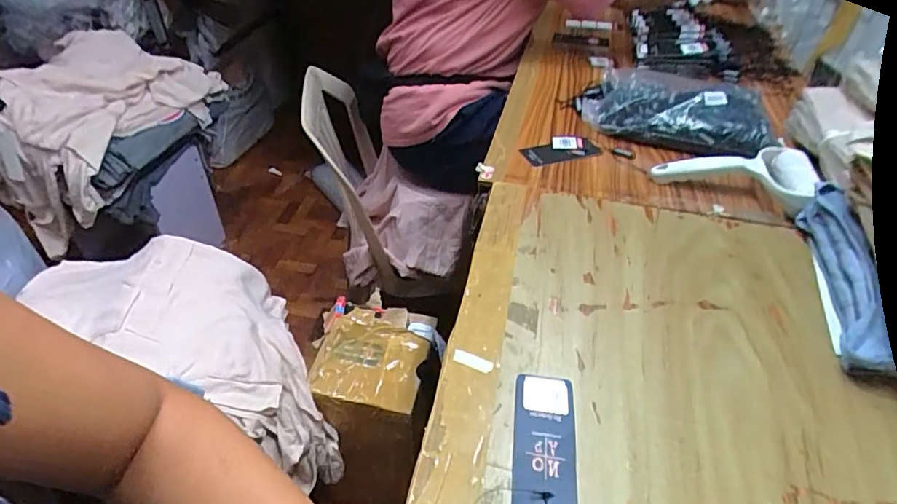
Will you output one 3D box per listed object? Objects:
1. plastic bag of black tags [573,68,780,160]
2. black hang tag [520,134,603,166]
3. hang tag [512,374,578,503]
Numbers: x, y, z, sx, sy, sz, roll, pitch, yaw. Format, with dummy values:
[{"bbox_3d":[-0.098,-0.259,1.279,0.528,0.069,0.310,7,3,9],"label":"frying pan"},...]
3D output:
[{"bbox_3d":[0.315,-0.202,0.753,0.265,0.061,0.131,14,43,13],"label":"plastic bag of black tags"},{"bbox_3d":[0.153,-0.142,0.736,0.114,0.010,0.056,-15,45,-19],"label":"black hang tag"},{"bbox_3d":[0.072,0.143,0.393,0.046,0.004,0.119,7,42,4],"label":"hang tag"}]

